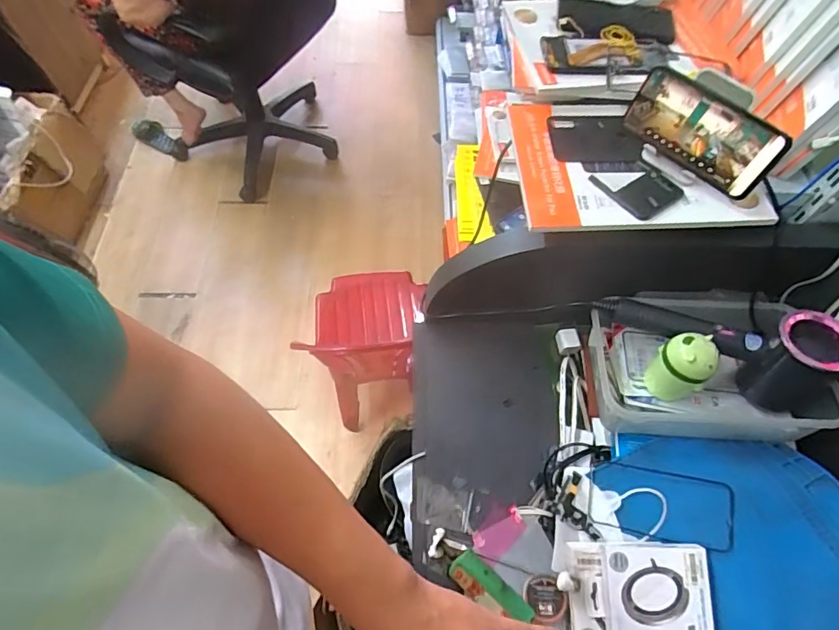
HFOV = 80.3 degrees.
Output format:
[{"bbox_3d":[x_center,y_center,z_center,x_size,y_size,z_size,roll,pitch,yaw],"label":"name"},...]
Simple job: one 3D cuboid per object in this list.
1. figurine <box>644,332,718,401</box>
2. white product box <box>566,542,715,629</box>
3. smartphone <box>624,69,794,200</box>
[{"bbox_3d":[0.293,0.056,0.563,0.047,0.088,0.057,10,62,4],"label":"figurine"},{"bbox_3d":[0.232,0.299,0.527,0.138,0.030,0.110,-4,81,12],"label":"white product box"},{"bbox_3d":[0.297,-0.192,0.526,0.153,0.074,0.011,41,50,16],"label":"smartphone"}]

